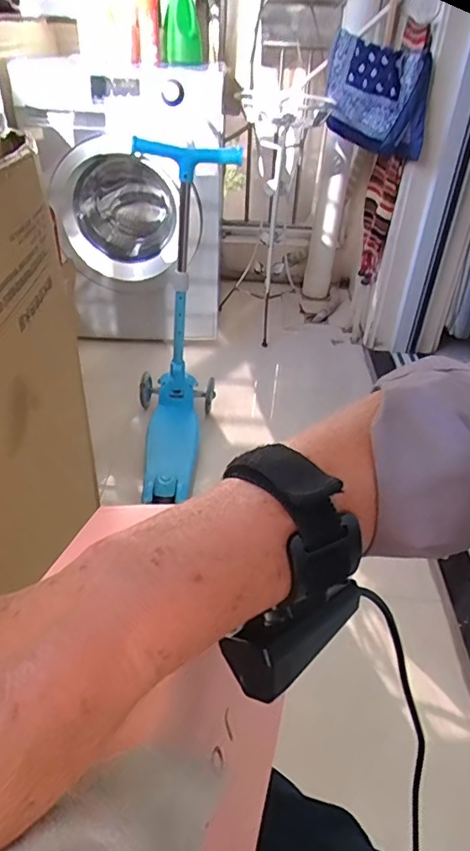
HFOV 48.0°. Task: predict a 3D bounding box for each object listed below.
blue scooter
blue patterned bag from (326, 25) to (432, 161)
[{"bbox_3d":[-0.102,-0.216,1.208,0.248,0.678,0.465,-3,38,-9],"label":"blue scooter"},{"bbox_3d":[0.415,-0.977,1.572,0.059,0.268,0.453,-17,42,-25],"label":"blue patterned bag"}]

